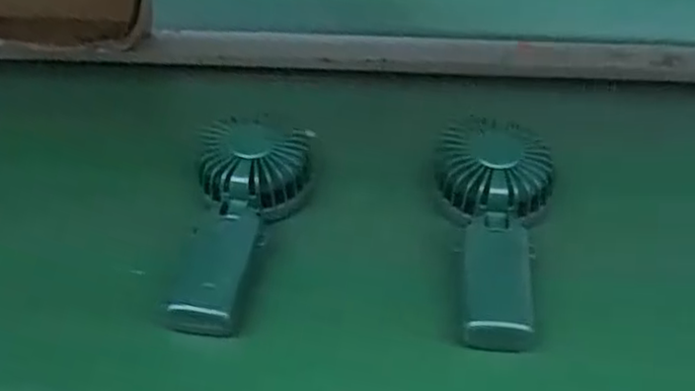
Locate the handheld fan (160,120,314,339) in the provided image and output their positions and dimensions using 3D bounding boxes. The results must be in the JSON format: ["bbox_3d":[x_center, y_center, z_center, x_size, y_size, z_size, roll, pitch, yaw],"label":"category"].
[{"bbox_3d":[-0.073,0.017,0.486,0.073,0.039,0.163,4,44,5],"label":"handheld fan"}]

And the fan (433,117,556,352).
[{"bbox_3d":[0.103,0.022,0.481,0.079,0.051,0.169,2,44,2],"label":"fan"}]

